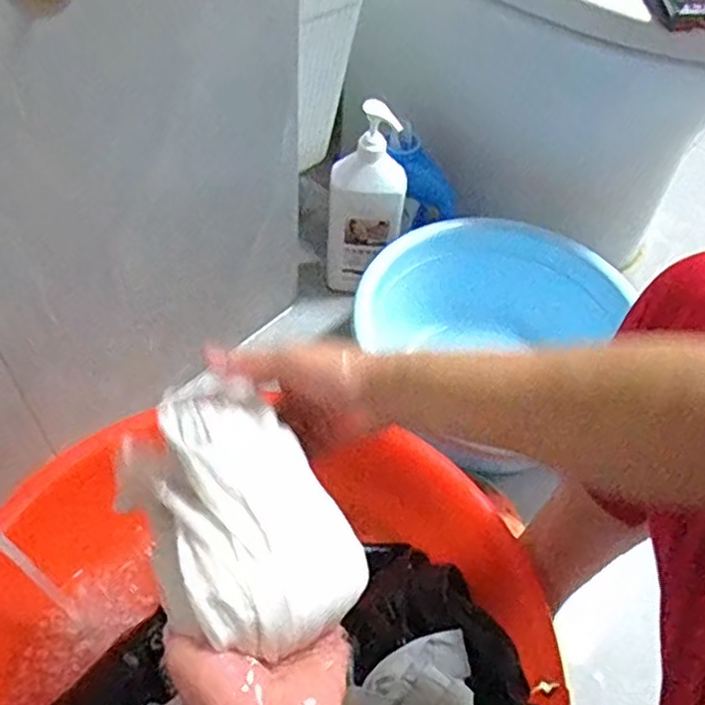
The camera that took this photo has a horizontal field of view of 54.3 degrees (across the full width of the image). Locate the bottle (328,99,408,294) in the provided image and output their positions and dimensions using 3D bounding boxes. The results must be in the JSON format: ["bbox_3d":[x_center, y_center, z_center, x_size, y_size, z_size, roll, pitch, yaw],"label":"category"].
[{"bbox_3d":[0.019,-0.194,0.920,0.098,0.274,0.055,5,51,-1],"label":"bottle"}]

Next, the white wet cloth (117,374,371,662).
[{"bbox_3d":[-0.078,0.083,0.412,0.108,0.046,0.194,-25,58,-22],"label":"white wet cloth"}]

